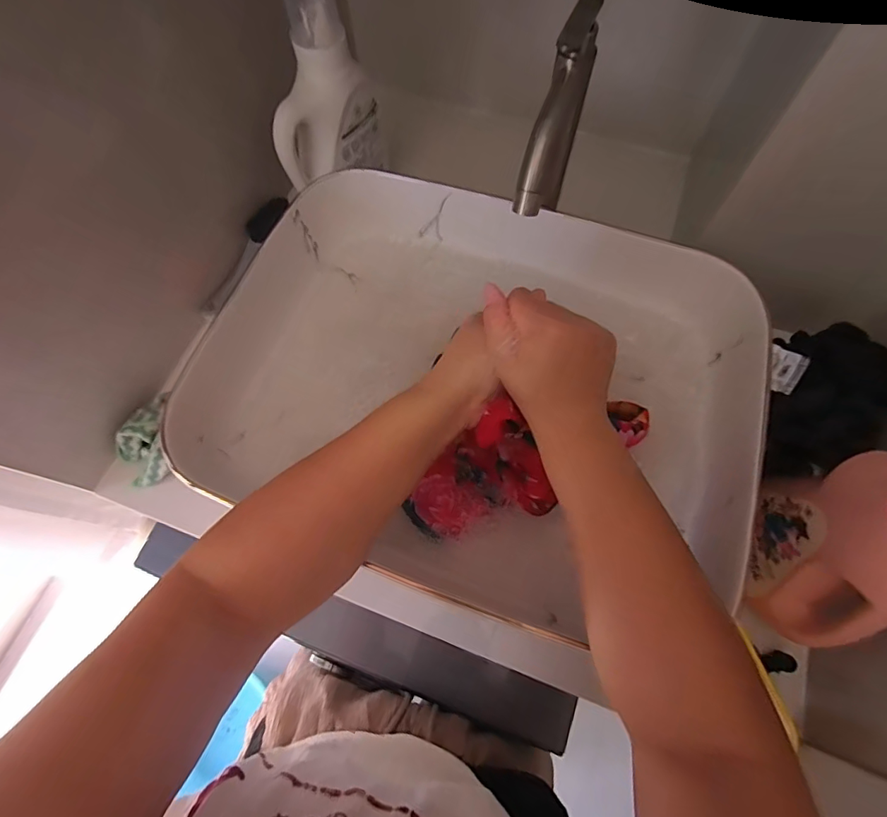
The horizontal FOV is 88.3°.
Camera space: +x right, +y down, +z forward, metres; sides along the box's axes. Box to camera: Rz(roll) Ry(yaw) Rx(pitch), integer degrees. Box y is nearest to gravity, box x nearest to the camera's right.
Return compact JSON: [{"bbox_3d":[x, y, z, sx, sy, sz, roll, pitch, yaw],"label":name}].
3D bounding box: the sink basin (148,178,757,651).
[{"bbox_3d":[0.036,-0.033,0.461,0.496,0.100,0.400,20,70,9],"label":"sink basin"}]

